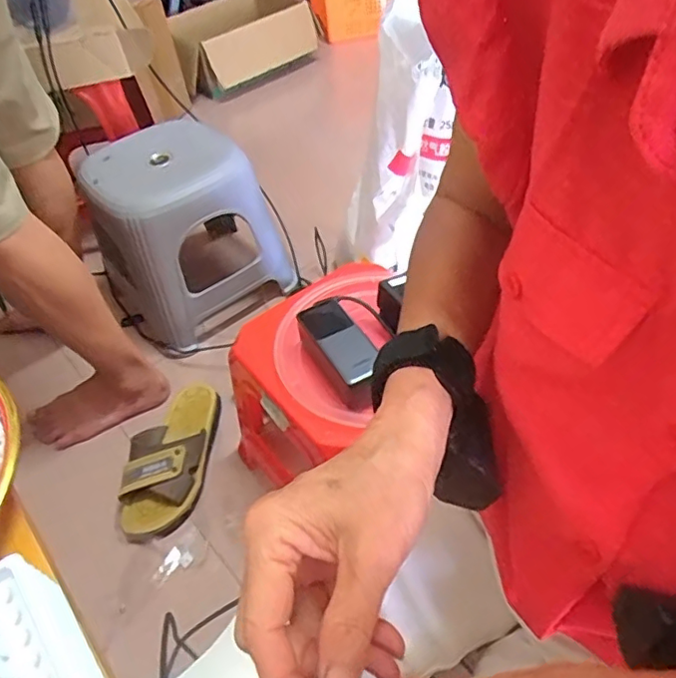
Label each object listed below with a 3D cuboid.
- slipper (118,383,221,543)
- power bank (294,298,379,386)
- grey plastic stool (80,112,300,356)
[{"bbox_3d":[-0.256,0.173,0.873,0.115,0.064,0.262,3,48,8],"label":"slipper"},{"bbox_3d":[0.003,0.007,0.660,0.054,0.042,0.136,-24,50,-16],"label":"power bank"},{"bbox_3d":[-0.307,-0.205,1.128,0.302,0.348,0.324,-34,53,-23],"label":"grey plastic stool"}]

